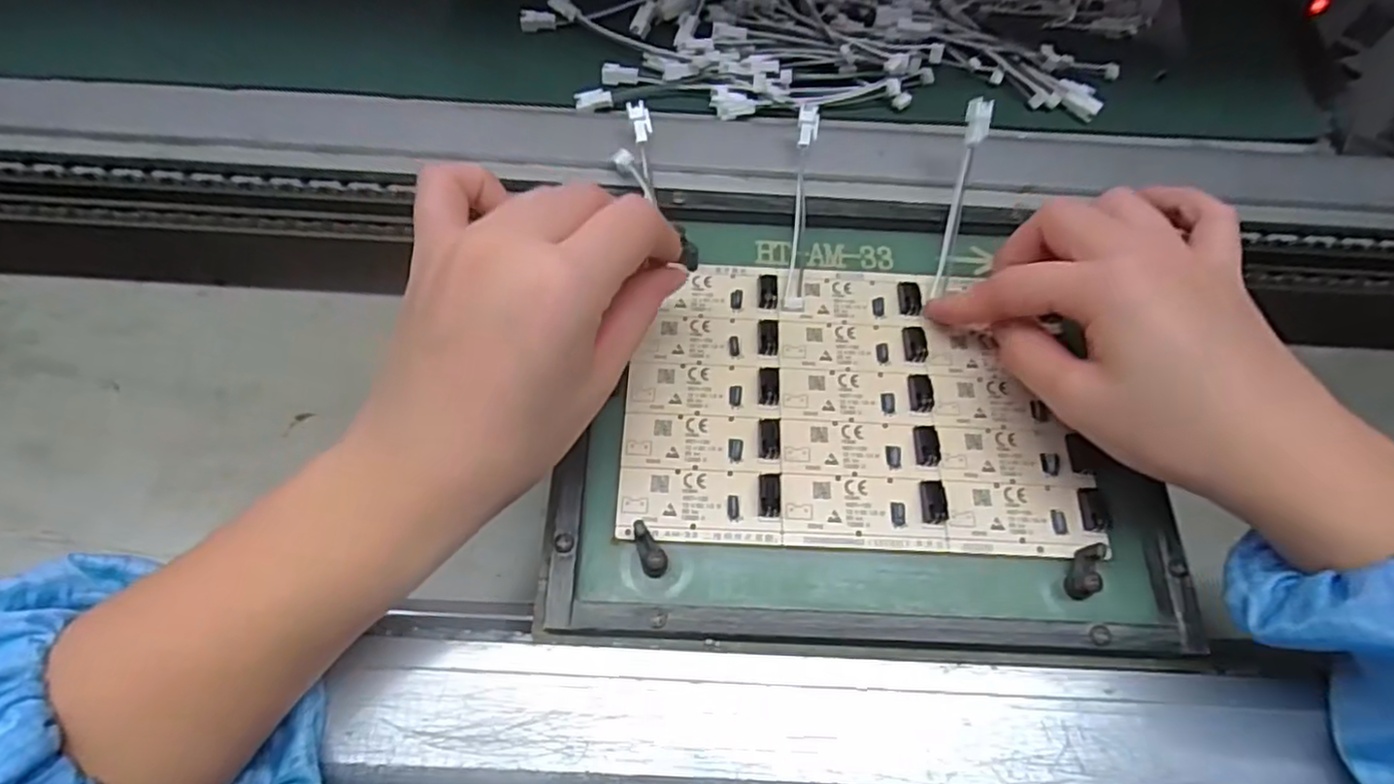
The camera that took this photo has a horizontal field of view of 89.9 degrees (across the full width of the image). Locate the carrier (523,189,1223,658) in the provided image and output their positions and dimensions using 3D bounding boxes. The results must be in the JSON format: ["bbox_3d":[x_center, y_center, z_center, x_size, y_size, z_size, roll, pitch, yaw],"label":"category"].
[{"bbox_3d":[0.066,0.003,0.294,0.232,0.014,0.196,3,65,-1],"label":"carrier"}]

